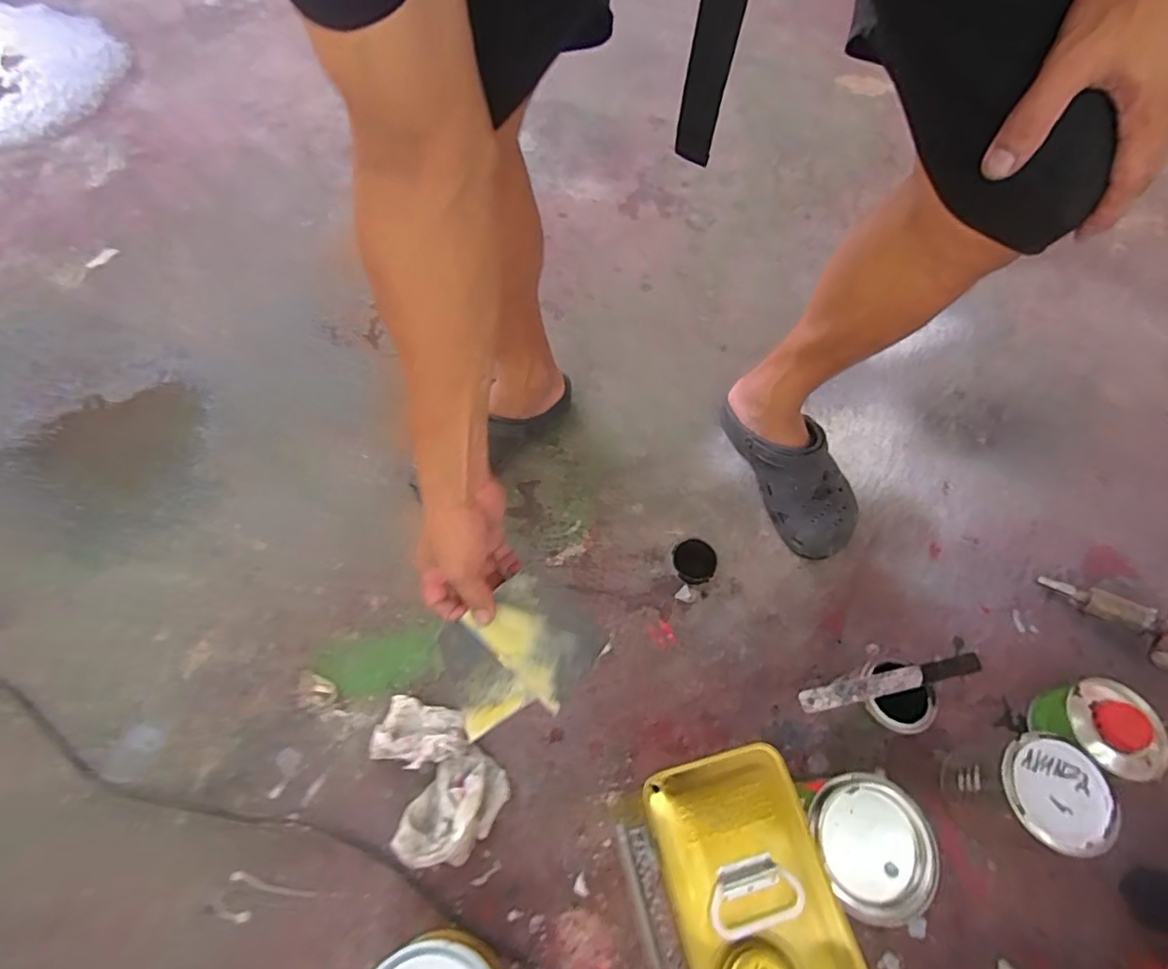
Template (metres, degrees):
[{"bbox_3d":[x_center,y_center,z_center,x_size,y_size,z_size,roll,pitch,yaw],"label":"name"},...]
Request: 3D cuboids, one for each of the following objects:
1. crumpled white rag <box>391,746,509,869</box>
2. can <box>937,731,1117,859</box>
[{"bbox_3d":[-0.132,0.328,0.594,0.076,0.046,0.114,32,63,13],"label":"crumpled white rag"},{"bbox_3d":[0.439,0.313,0.600,0.100,0.120,0.102,8,60,0],"label":"can"}]

